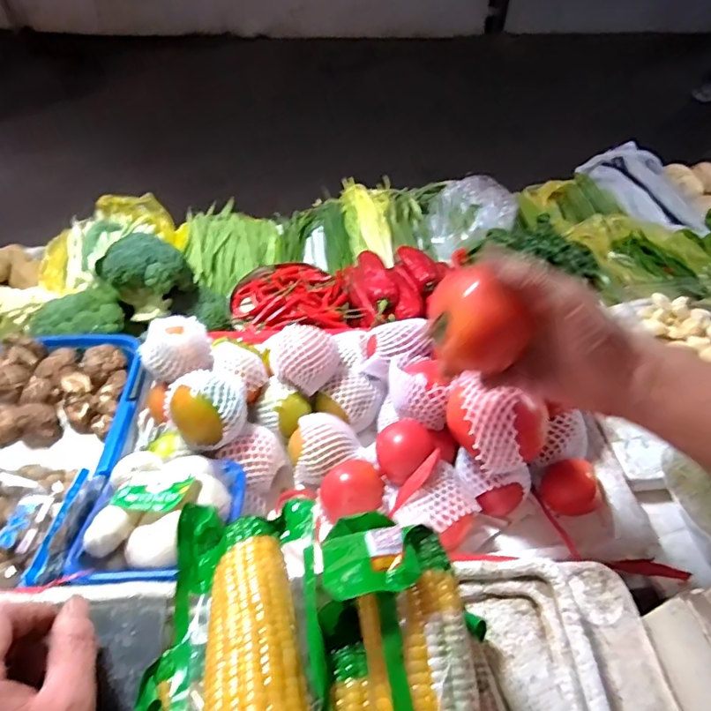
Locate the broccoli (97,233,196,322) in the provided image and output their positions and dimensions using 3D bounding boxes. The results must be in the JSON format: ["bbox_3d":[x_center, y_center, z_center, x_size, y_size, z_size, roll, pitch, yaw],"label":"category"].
[{"bbox_3d":[-0.312,-0.118,0.759,0.129,0.094,0.090,-22,56,-20],"label":"broccoli"}]

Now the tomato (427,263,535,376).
[{"bbox_3d":[0.082,-0.026,0.348,0.057,0.063,0.060,6,51,1],"label":"tomato"}]

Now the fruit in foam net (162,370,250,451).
[{"bbox_3d":[-0.147,0.055,0.523,0.078,0.065,0.072,2,51,-2],"label":"fruit in foam net"}]

